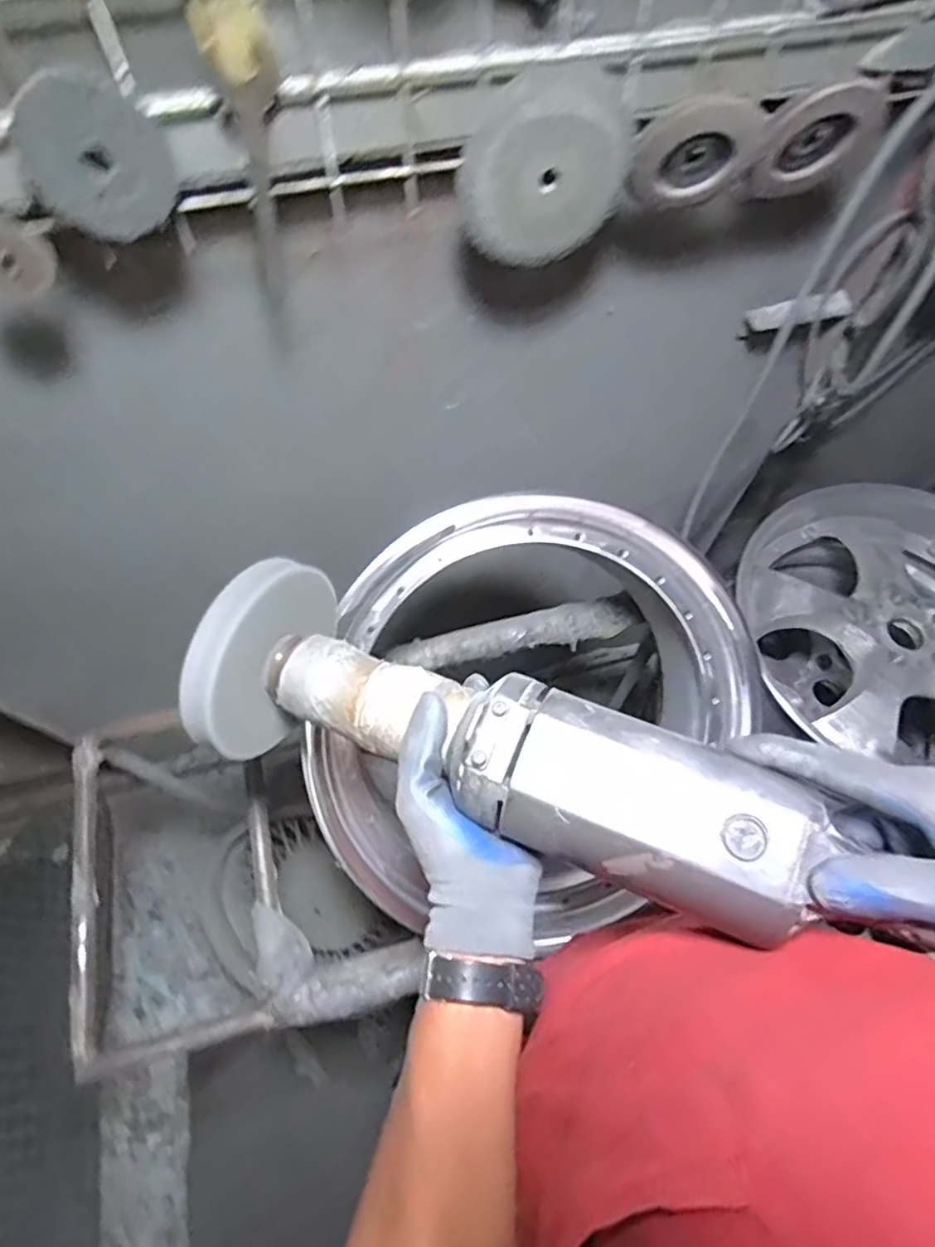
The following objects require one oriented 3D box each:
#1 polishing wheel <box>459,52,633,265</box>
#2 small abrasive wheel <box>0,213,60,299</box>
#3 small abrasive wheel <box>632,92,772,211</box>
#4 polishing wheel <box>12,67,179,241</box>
[{"bbox_3d":[0.059,-0.339,0.464,0.128,0.121,0.015,-8,64,-5],"label":"polishing wheel"},{"bbox_3d":[-0.306,-0.243,0.413,0.054,0.048,0.009,-5,41,-18],"label":"small abrasive wheel"},{"bbox_3d":[0.176,-0.359,0.474,0.093,0.079,0.020,3,63,1],"label":"small abrasive wheel"},{"bbox_3d":[-0.228,-0.286,0.381,0.081,0.083,0.013,-15,64,-8],"label":"polishing wheel"}]

